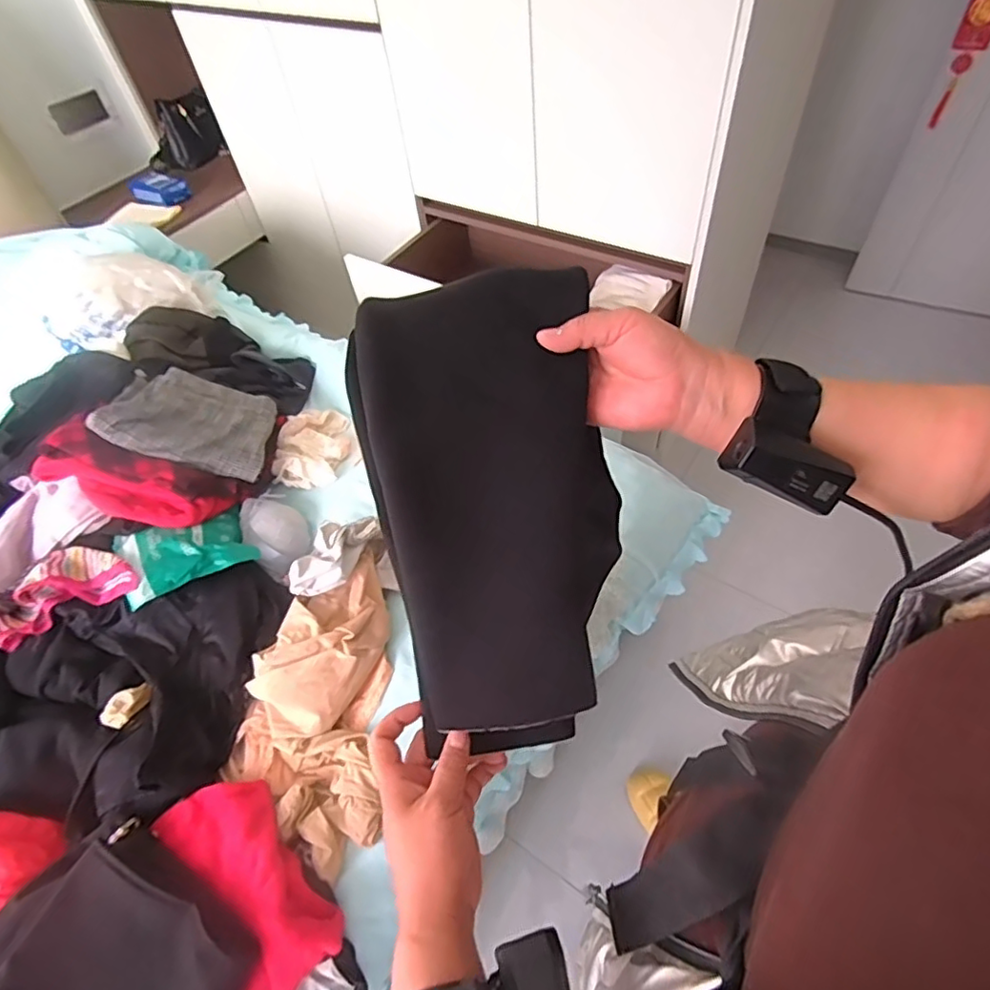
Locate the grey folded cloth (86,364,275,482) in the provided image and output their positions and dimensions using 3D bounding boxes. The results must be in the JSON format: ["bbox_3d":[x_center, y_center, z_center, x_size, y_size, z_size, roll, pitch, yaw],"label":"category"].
[{"bbox_3d":[-0.520,-0.132,1.008,0.256,0.060,0.221,15,38,-18],"label":"grey folded cloth"}]

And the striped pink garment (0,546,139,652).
[{"bbox_3d":[-0.714,0.152,0.859,0.412,0.068,0.178,-1,52,5],"label":"striped pink garment"}]

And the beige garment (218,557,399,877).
[{"bbox_3d":[-0.241,0.271,0.776,0.195,0.061,0.370,-3,52,3],"label":"beige garment"}]

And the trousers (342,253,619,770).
[{"bbox_3d":[0.007,0.008,0.373,0.155,0.035,0.286,-13,91,-14],"label":"trousers"}]

